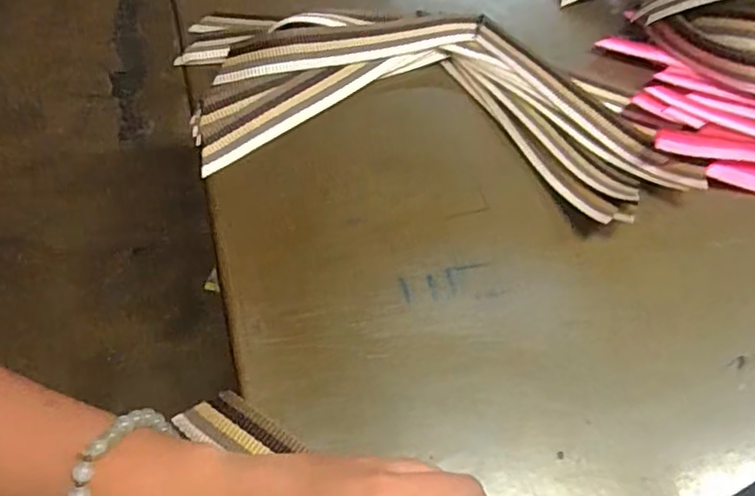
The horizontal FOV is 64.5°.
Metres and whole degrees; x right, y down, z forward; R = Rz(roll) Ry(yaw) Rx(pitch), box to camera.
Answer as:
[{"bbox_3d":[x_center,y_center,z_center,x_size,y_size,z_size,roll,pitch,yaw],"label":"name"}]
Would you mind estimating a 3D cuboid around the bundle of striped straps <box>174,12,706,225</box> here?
[{"bbox_3d":[0.036,-0.107,0.428,0.363,0.025,0.165,9,59,1],"label":"bundle of striped straps"}]

